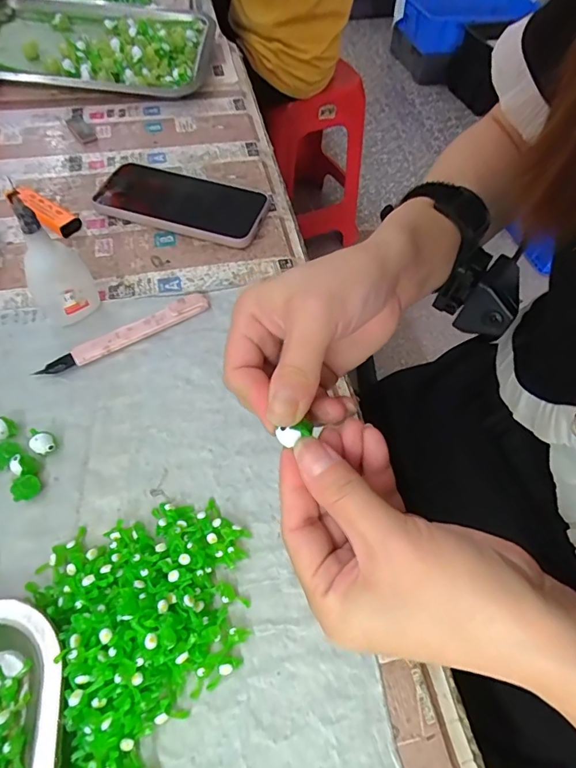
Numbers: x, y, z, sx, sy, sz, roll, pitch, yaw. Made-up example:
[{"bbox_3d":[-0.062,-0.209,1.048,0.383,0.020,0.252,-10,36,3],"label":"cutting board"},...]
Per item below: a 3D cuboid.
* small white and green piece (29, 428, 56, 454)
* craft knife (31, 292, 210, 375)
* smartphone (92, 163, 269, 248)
[{"bbox_3d":[-0.165,0.040,0.300,0.015,0.014,0.014,2,57,-3],"label":"small white and green piece"},{"bbox_3d":[-0.127,-0.040,0.354,0.137,0.012,0.018,-29,63,-21],"label":"craft knife"},{"bbox_3d":[-0.102,-0.181,0.441,0.163,0.014,0.090,18,57,8],"label":"smartphone"}]

